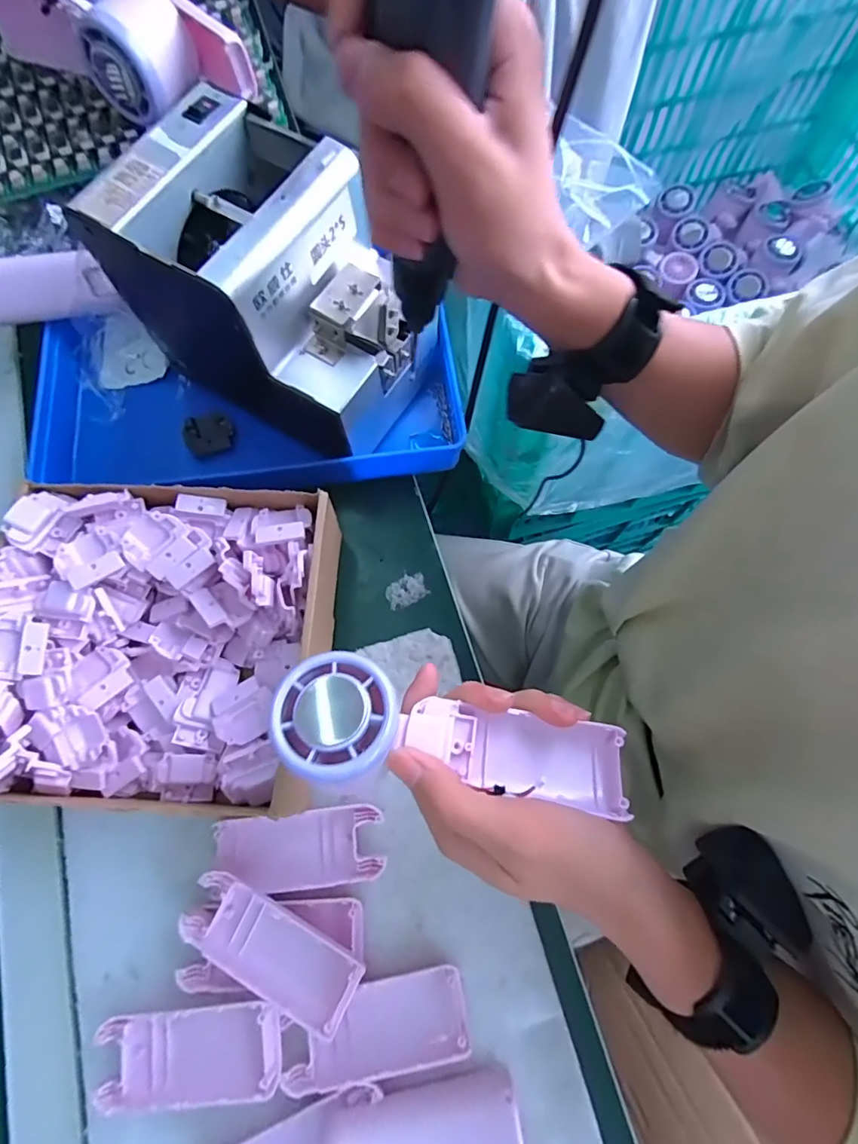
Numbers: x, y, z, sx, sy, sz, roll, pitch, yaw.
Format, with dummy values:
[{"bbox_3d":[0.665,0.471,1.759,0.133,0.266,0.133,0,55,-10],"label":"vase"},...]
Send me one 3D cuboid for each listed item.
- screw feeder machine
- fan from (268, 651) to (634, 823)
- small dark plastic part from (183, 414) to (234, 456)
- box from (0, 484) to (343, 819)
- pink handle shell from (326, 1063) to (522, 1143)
[{"bbox_3d":[-0.100,-0.183,0.341,0.179,0.137,0.140,35,77,9],"label":"screw feeder machine"},{"bbox_3d":[0.013,0.077,0.228,0.163,0.026,0.049,15,74,-11],"label":"fan"},{"bbox_3d":[-0.176,-0.109,0.395,0.038,0.006,0.033,-6,75,-2],"label":"small dark plastic part"},{"bbox_3d":[-0.168,0.045,0.316,0.206,0.062,0.205,6,74,1],"label":"box"},{"bbox_3d":[-0.001,0.301,0.262,0.098,0.013,0.043,-9,75,-3],"label":"pink handle shell"}]

